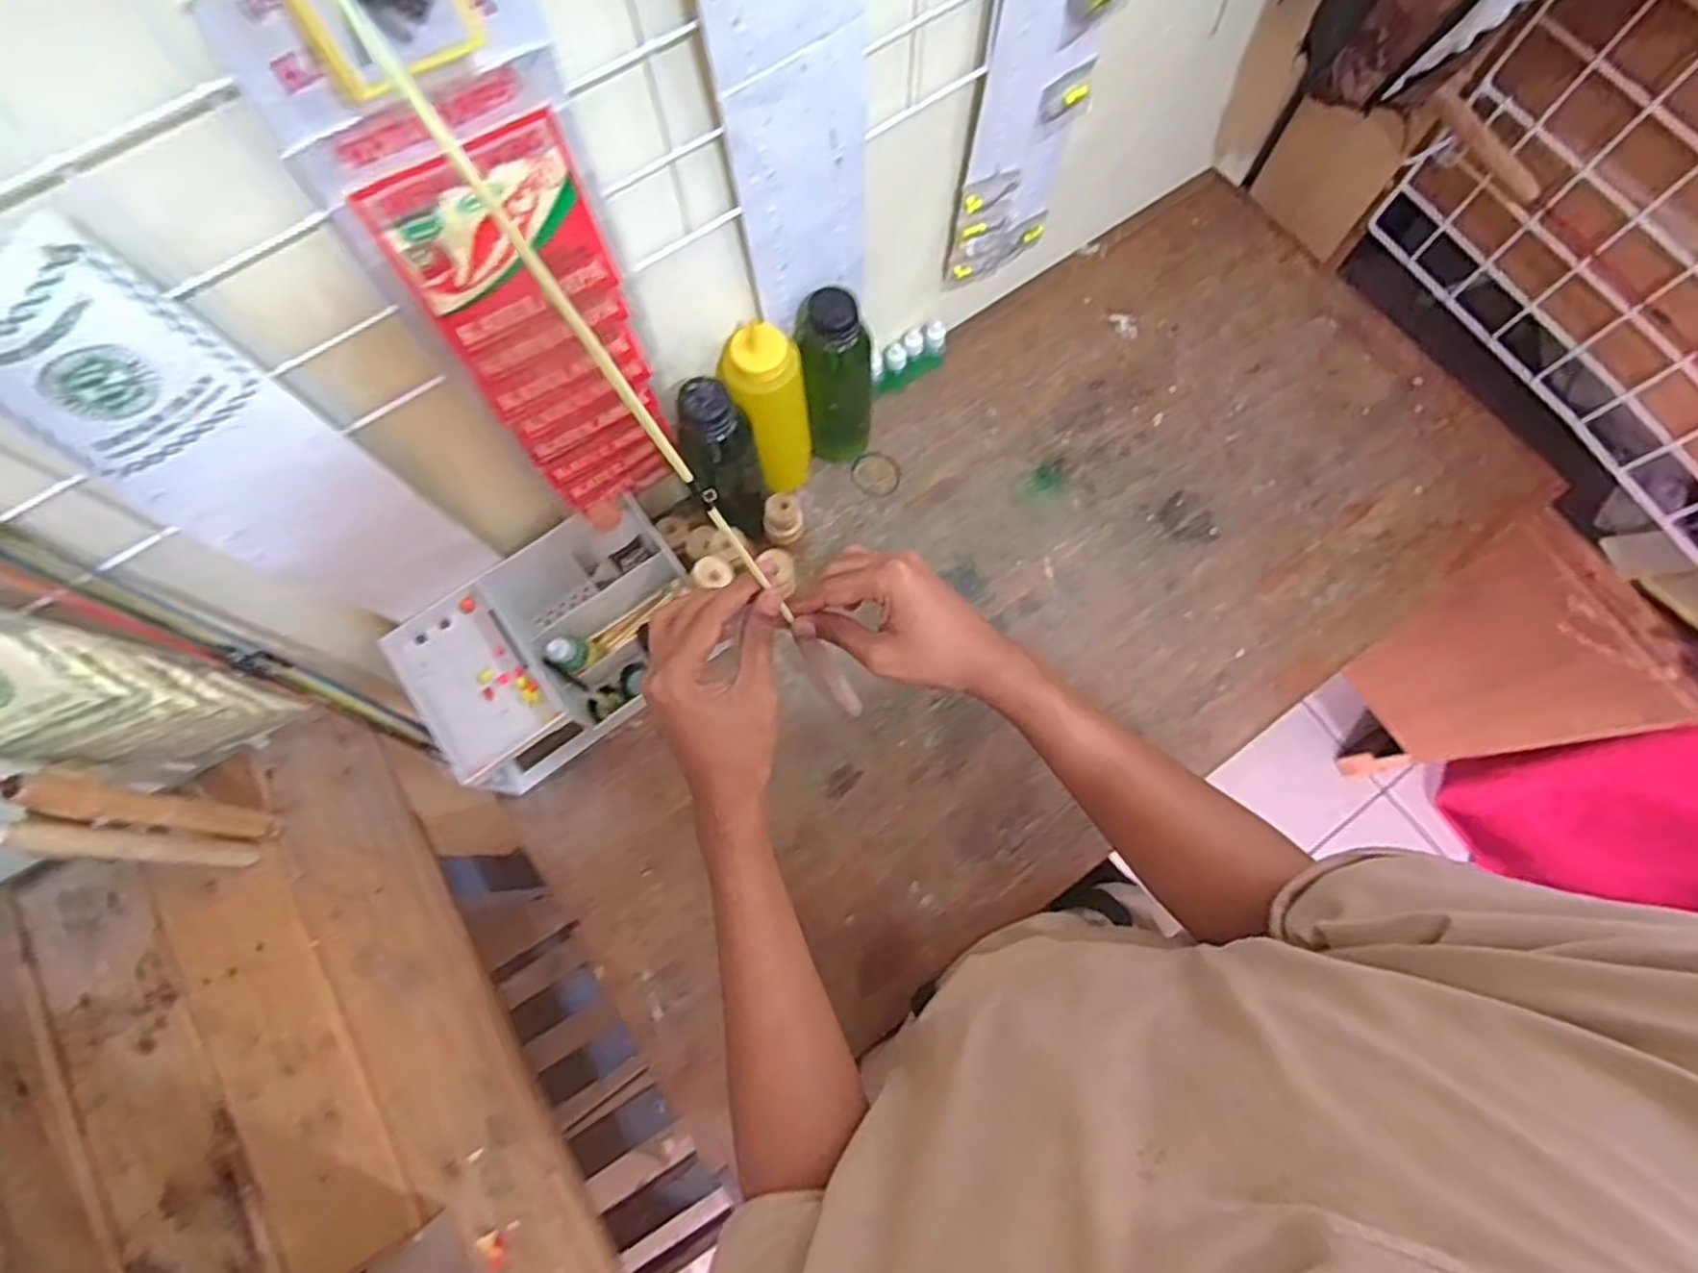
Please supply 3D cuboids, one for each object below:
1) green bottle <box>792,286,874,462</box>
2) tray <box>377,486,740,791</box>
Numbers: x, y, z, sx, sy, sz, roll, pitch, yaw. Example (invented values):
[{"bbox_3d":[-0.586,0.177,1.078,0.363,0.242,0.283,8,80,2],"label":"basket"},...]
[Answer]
[{"bbox_3d":[-0.010,-0.216,0.673,0.062,0.189,0.057,-2,75,0],"label":"green bottle"},{"bbox_3d":[-0.246,0.003,0.666,0.231,0.111,0.163,-33,77,-8],"label":"tray"}]

